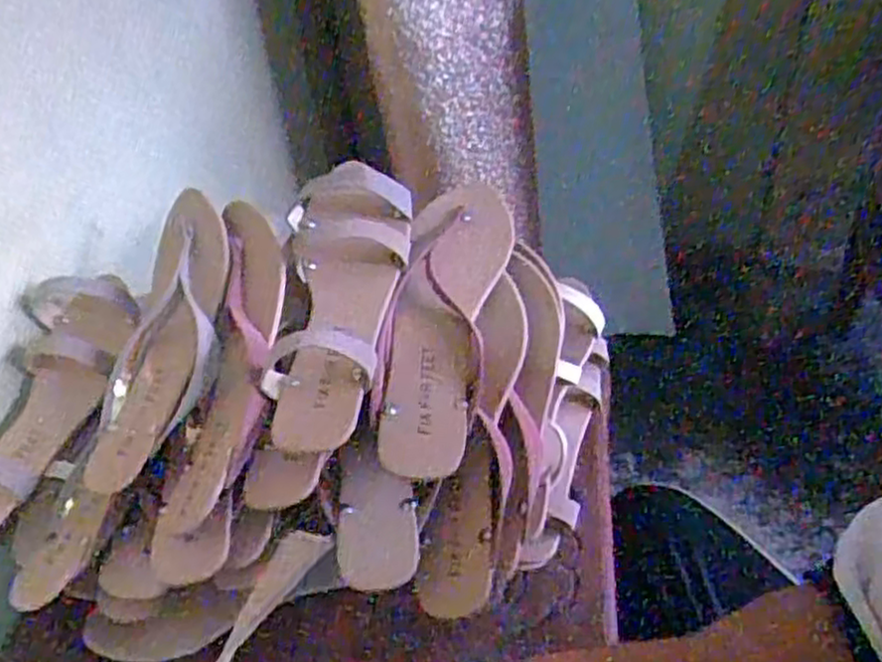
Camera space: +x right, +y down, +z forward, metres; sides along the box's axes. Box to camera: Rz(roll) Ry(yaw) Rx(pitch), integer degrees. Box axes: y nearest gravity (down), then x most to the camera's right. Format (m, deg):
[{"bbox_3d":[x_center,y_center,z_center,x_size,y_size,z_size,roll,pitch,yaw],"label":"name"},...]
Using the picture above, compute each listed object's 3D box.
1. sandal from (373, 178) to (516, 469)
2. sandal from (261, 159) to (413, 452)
[{"bbox_3d":[0.002,-0.010,0.519,0.066,0.036,0.226,6,64,15],"label":"sandal"},{"bbox_3d":[-0.072,-0.021,0.508,0.088,0.043,0.213,0,58,9],"label":"sandal"}]

